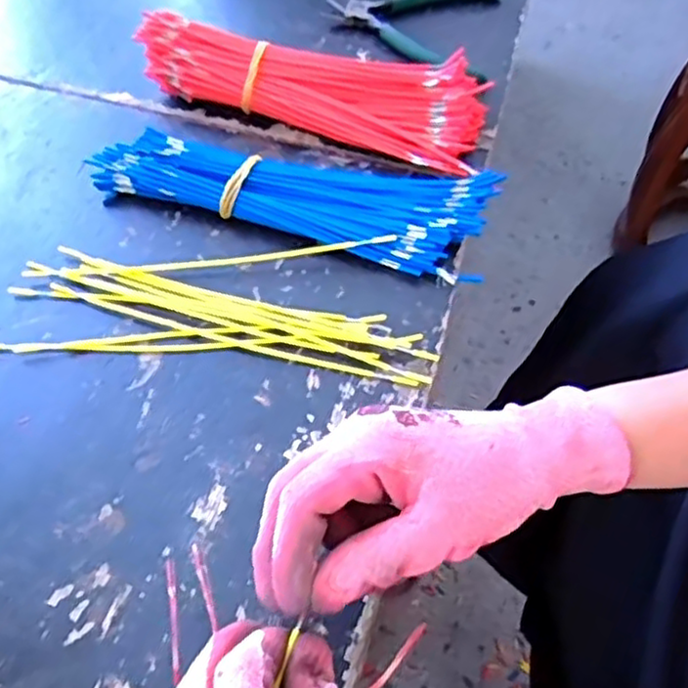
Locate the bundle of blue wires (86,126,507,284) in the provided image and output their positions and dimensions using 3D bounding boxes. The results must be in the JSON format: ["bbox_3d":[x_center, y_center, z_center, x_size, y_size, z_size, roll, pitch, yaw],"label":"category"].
[{"bbox_3d":[-0.035,-0.102,0.472,0.258,0.024,0.083,12,58,5],"label":"bundle of blue wires"}]

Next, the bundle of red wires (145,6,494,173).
[{"bbox_3d":[-0.025,-0.185,0.514,0.252,0.045,0.068,18,59,9],"label":"bundle of red wires"}]

